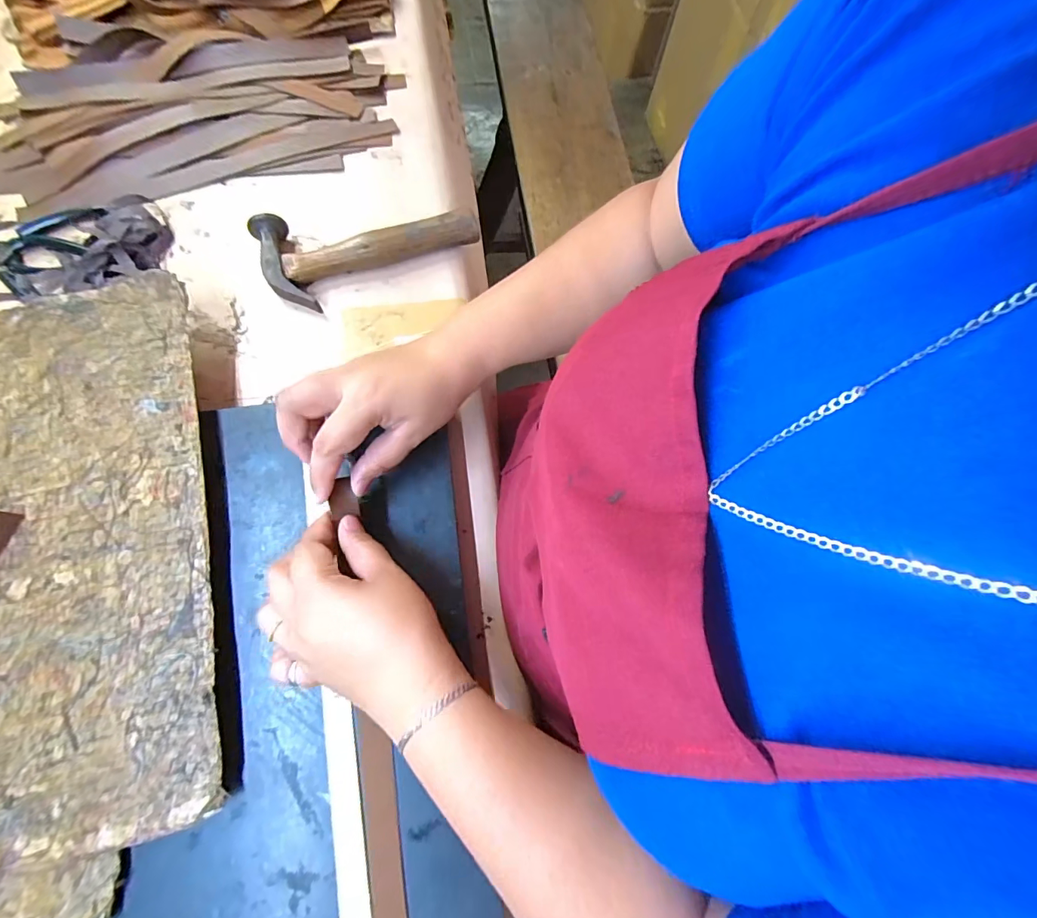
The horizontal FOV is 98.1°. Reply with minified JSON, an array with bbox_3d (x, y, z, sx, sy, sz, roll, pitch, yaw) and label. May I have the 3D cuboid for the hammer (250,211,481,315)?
[{"bbox_3d":[-0.144,-0.212,0.425,0.191,0.034,0.089,-27,78,-11],"label":"hammer"}]

